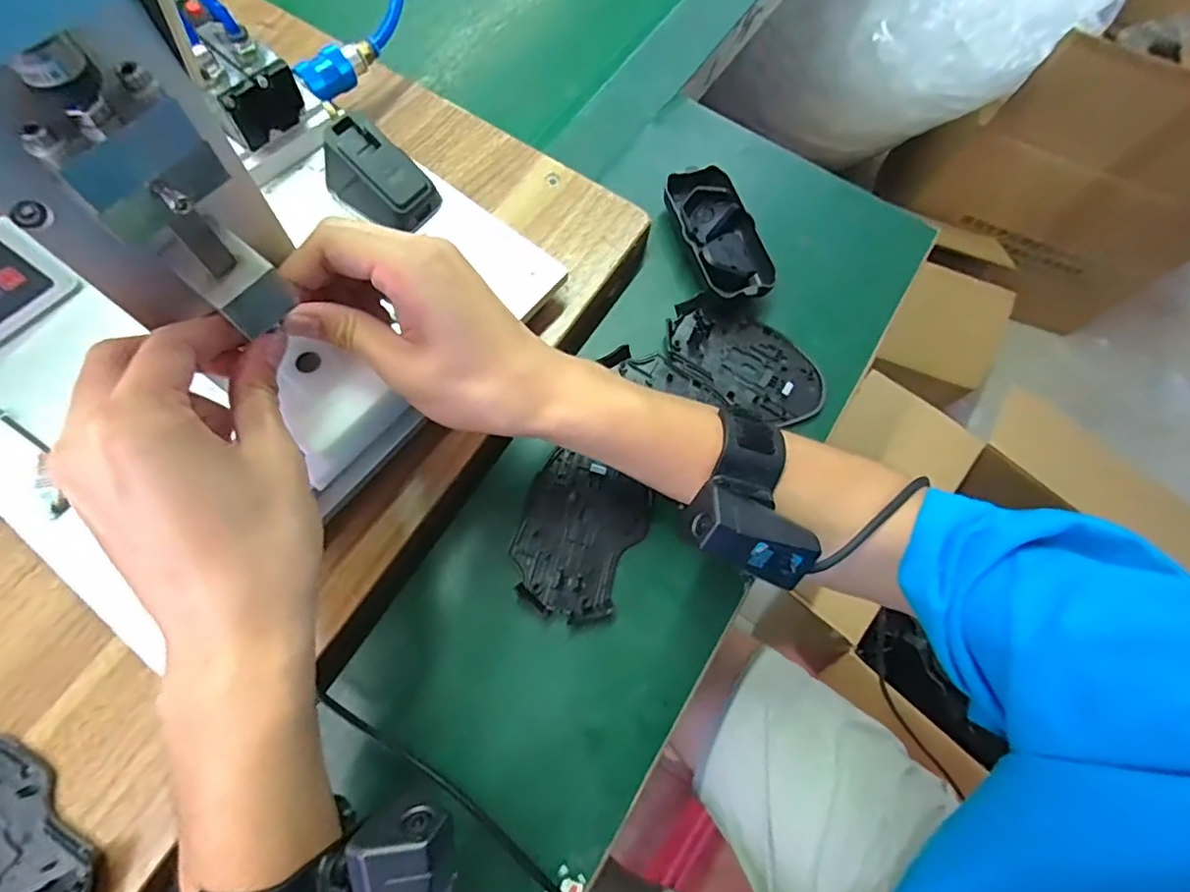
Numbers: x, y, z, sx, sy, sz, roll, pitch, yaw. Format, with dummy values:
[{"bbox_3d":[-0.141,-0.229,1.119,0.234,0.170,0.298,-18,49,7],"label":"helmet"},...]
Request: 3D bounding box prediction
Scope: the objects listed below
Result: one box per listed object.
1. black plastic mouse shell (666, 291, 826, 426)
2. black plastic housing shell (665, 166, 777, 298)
[{"bbox_3d":[0.107,-0.062,0.407,0.114,0.018,0.067,35,72,7],"label":"black plastic mouse shell"},{"bbox_3d":[0.090,-0.150,0.427,0.052,0.032,0.109,-15,73,-10],"label":"black plastic housing shell"}]

